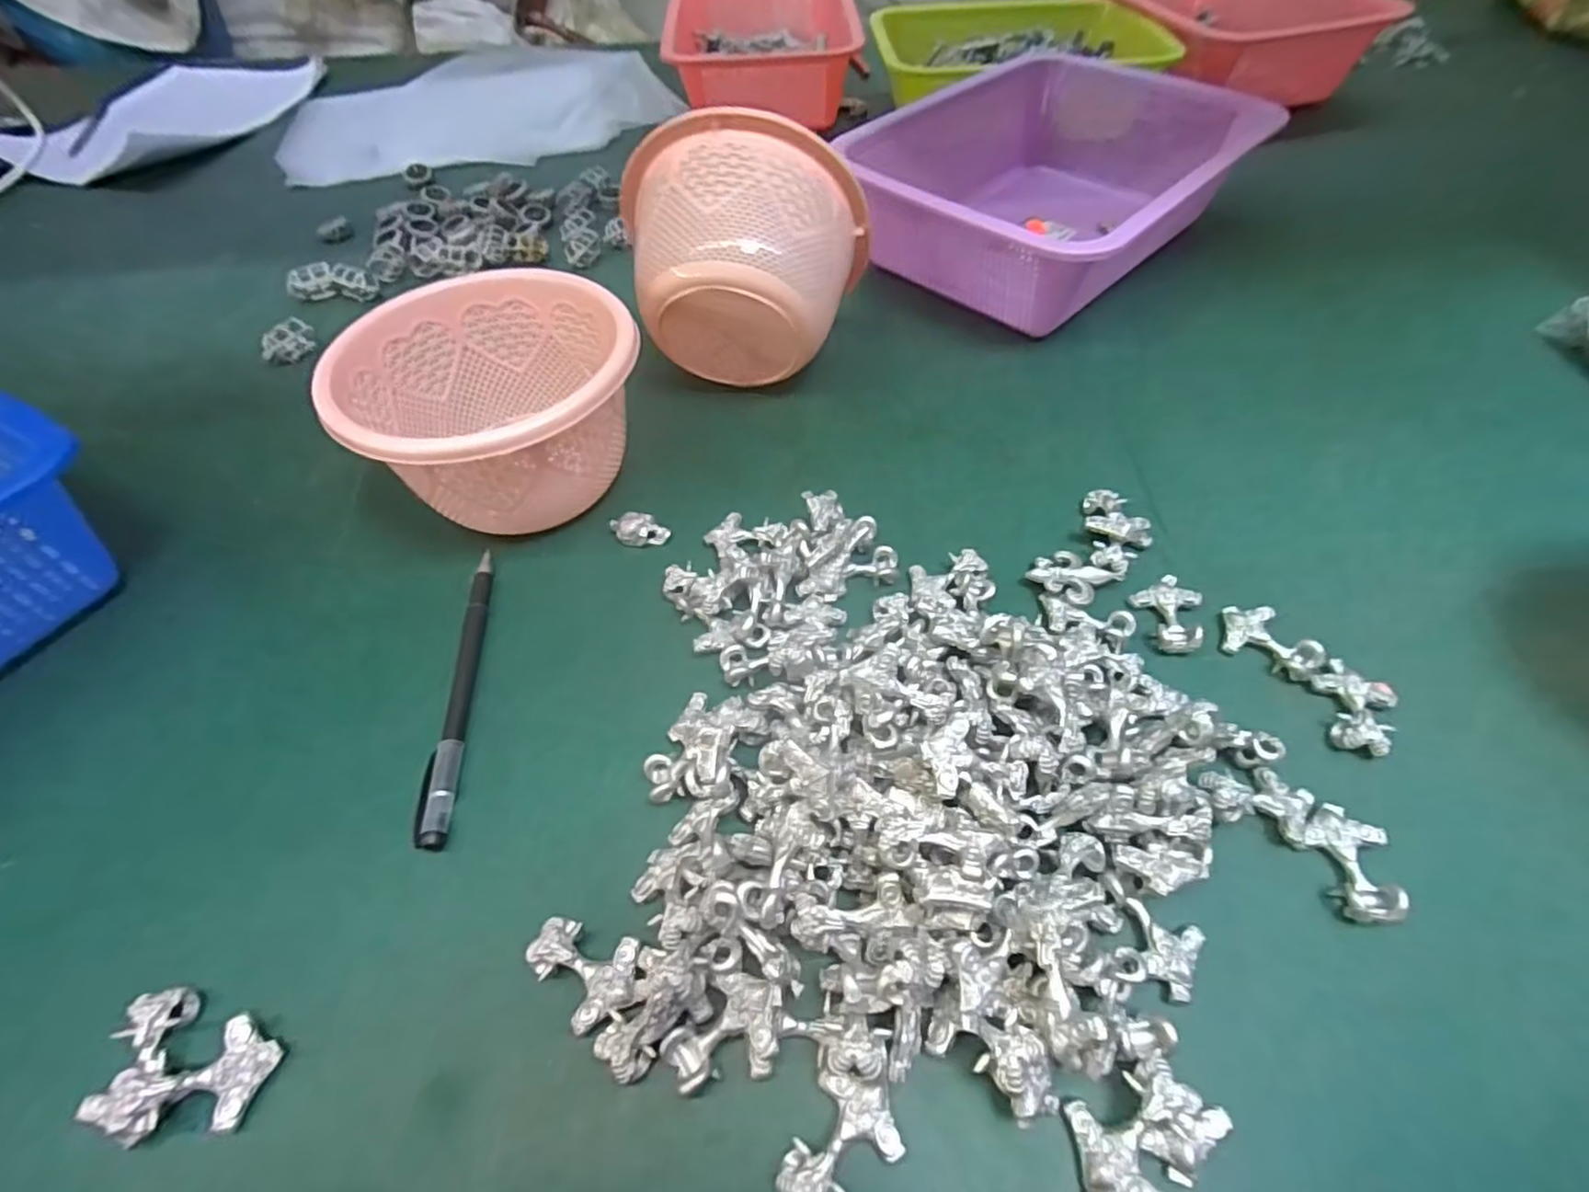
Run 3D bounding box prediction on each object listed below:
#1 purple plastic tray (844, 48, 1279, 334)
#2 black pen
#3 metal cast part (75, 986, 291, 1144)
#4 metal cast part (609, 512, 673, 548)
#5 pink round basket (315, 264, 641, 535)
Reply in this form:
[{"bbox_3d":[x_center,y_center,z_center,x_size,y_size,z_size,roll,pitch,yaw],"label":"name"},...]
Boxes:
[{"bbox_3d":[0.198,-0.316,0.524,0.219,0.080,0.288,38,64,25],"label":"purple plastic tray"},{"bbox_3d":[-0.152,0.040,0.314,0.012,0.009,0.149,-6,55,-2],"label":"black pen"},{"bbox_3d":[-0.198,0.153,0.220,0.049,0.021,0.036,13,56,11],"label":"metal cast part"},{"bbox_3d":[-0.083,-0.035,0.368,0.031,0.011,0.016,4,55,5],"label":"metal cast part"},{"bbox_3d":[-0.155,-0.098,0.371,0.142,0.085,0.137,-1,55,2],"label":"pink round basket"}]

